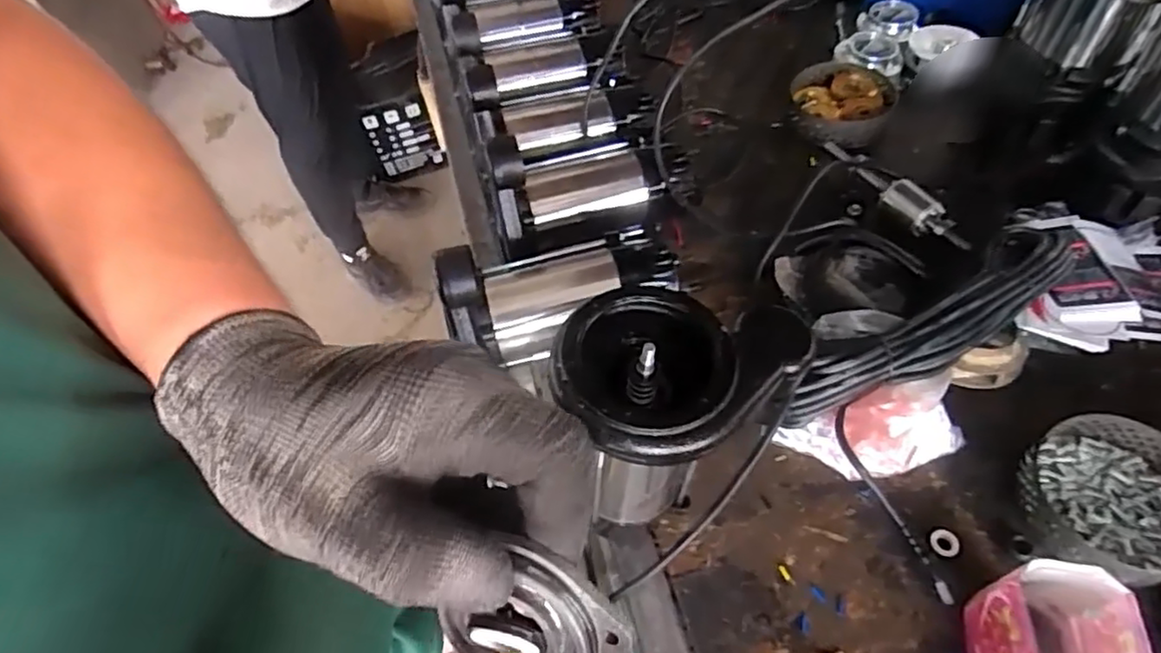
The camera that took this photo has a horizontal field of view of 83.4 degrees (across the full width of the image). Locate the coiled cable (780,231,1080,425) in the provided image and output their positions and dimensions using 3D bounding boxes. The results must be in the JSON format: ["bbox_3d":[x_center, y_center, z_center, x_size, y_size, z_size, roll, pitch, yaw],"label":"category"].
[{"bbox_3d":[0.322,-0.006,0.602,0.330,0.039,0.084,-32,56,-15],"label":"coiled cable"}]

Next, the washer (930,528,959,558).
[{"bbox_3d":[0.312,0.186,0.559,0.024,0.010,0.023,4,56,8],"label":"washer"}]

